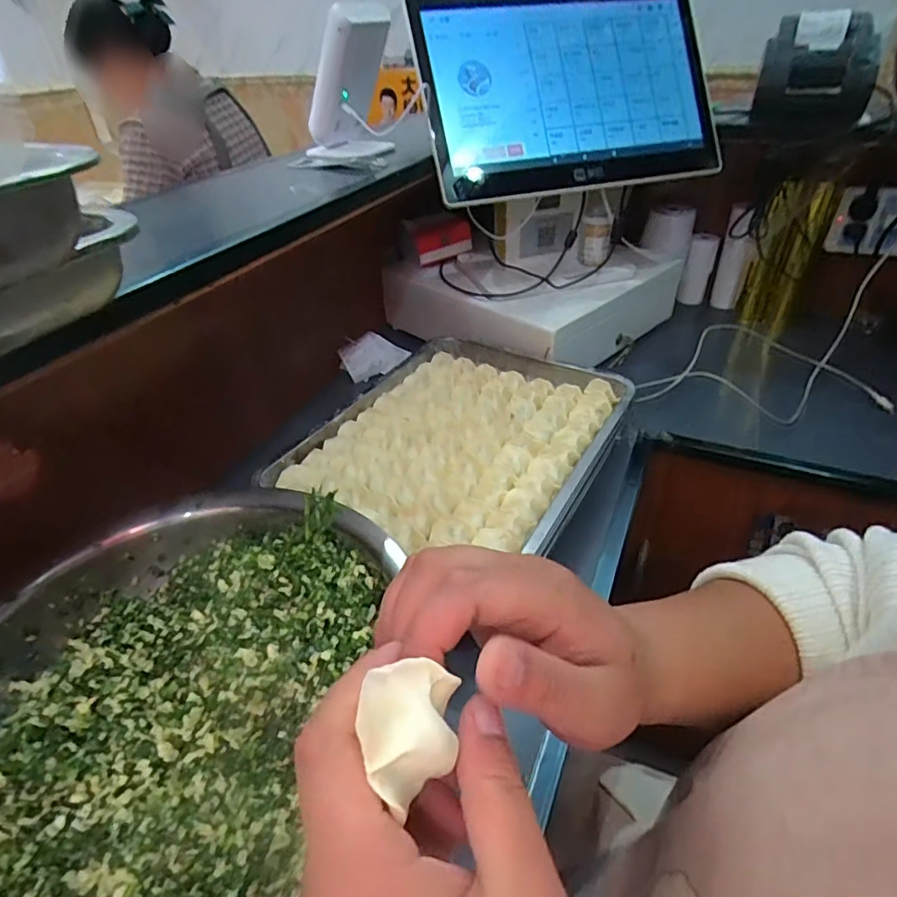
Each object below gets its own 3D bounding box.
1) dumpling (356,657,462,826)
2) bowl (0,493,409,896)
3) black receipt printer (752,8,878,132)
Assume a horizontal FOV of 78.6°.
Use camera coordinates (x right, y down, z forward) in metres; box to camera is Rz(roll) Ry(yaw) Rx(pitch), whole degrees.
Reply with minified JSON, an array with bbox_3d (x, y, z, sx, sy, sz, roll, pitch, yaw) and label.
[{"bbox_3d":[-0.011,0.084,0.162,0.025,0.023,0.035,0,38,4],"label":"dumpling"},{"bbox_3d":[-0.212,0.174,0.382,0.293,0.085,0.327,4,38,9],"label":"bowl"},{"bbox_3d":[0.485,-0.498,0.728,0.138,0.117,0.162,15,41,21],"label":"black receipt printer"}]

